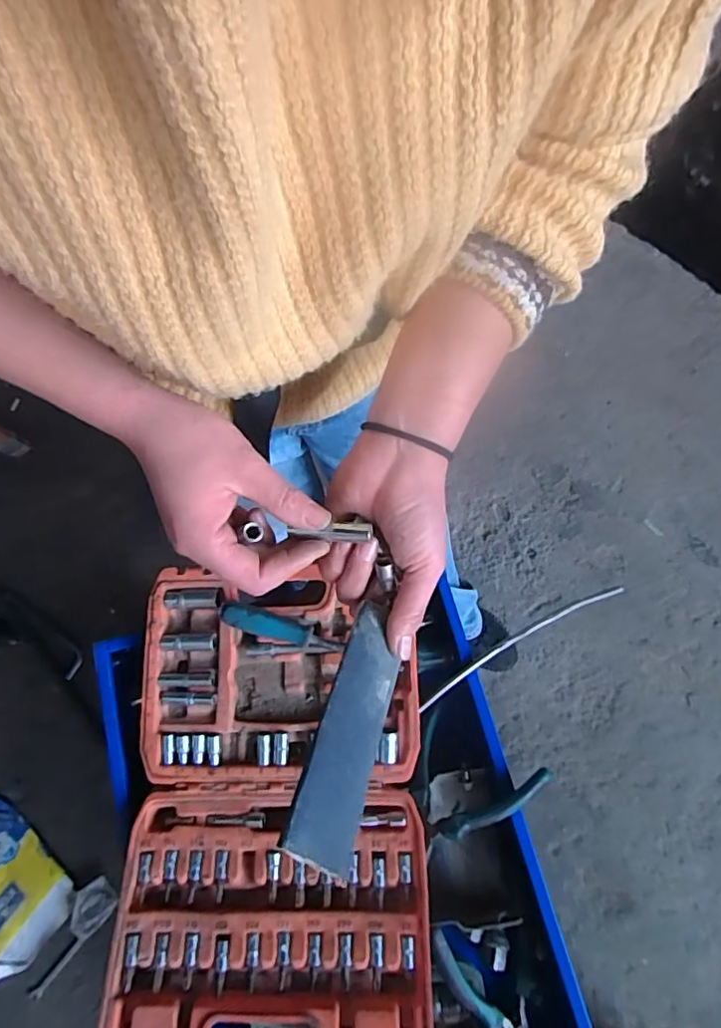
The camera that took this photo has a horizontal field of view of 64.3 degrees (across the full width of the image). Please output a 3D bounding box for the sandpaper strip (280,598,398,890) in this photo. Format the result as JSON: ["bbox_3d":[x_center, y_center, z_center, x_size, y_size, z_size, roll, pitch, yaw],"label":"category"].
[{"bbox_3d":[-0.004,0.114,0.311,0.041,0.007,0.137,36,49,-19],"label":"sandpaper strip"}]

